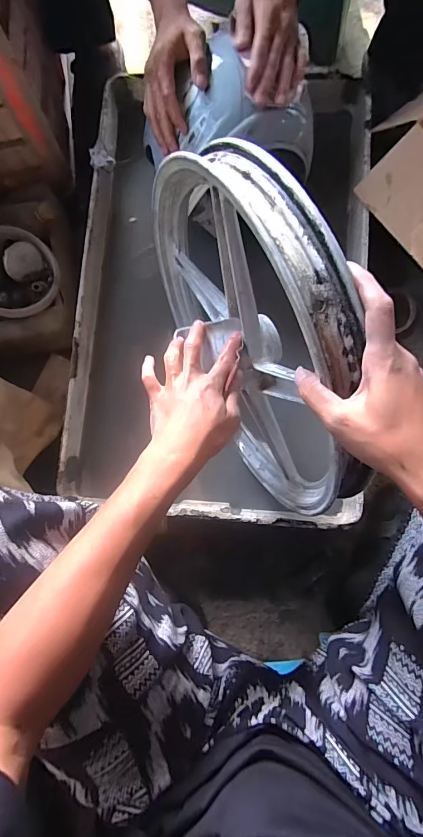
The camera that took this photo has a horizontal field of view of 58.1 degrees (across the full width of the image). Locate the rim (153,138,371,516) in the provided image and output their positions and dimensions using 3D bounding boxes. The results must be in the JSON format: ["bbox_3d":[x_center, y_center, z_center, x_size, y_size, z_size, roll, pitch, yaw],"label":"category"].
[{"bbox_3d":[0.055,-0.076,0.469,0.106,0.378,0.390,-26,83,-1],"label":"rim"}]

